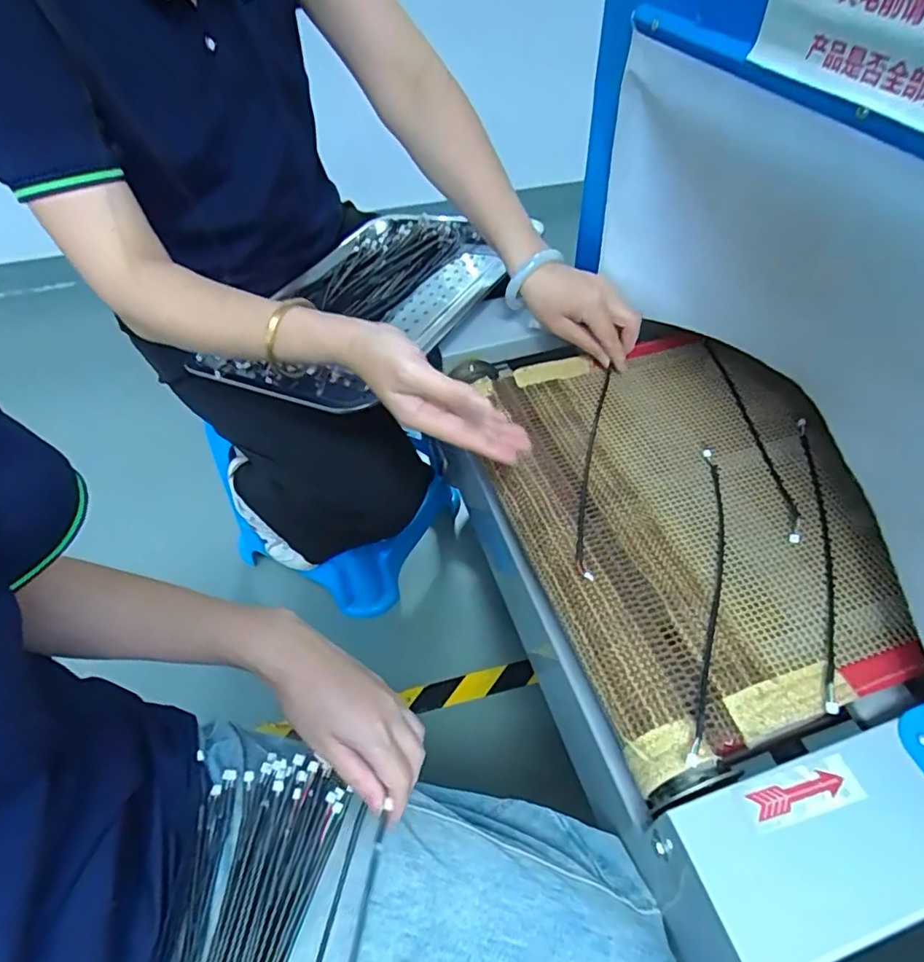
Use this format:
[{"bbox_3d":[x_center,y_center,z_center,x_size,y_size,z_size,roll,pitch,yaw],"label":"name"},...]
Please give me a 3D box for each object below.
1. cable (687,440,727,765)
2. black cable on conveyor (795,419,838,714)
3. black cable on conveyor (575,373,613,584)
[{"bbox_3d":[0.190,0.076,0.440,0.024,0.016,0.277,12,52,12],"label":"cable"},{"bbox_3d":[0.286,0.050,0.462,0.018,0.011,0.279,12,52,12],"label":"black cable on conveyor"},{"bbox_3d":[0.119,-0.019,0.522,0.016,0.005,0.248,8,51,9],"label":"black cable on conveyor"}]

